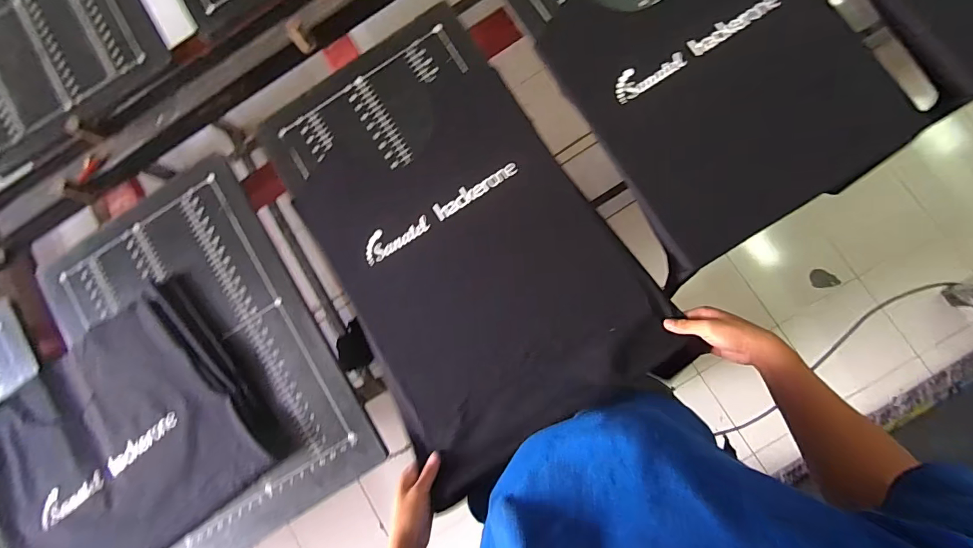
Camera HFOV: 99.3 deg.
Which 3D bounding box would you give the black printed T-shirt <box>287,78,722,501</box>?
[{"bbox_3d":[-0.014,-0.003,0.658,0.422,0.047,0.558,-33,82,1],"label":"black printed T-shirt"}]

